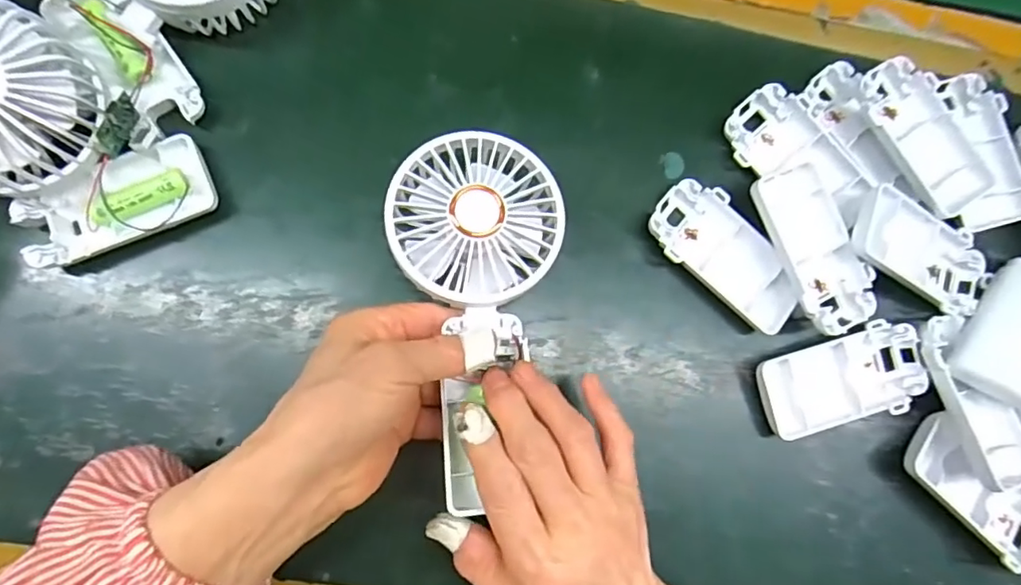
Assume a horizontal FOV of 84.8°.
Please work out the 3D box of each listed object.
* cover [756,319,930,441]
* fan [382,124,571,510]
[{"bbox_3d":[0.187,0.049,0.315,0.094,0.014,0.048,-14,84,-7],"label":"cover"},{"bbox_3d":[-0.018,0.009,0.271,0.081,0.026,0.176,3,84,-5],"label":"fan"}]

